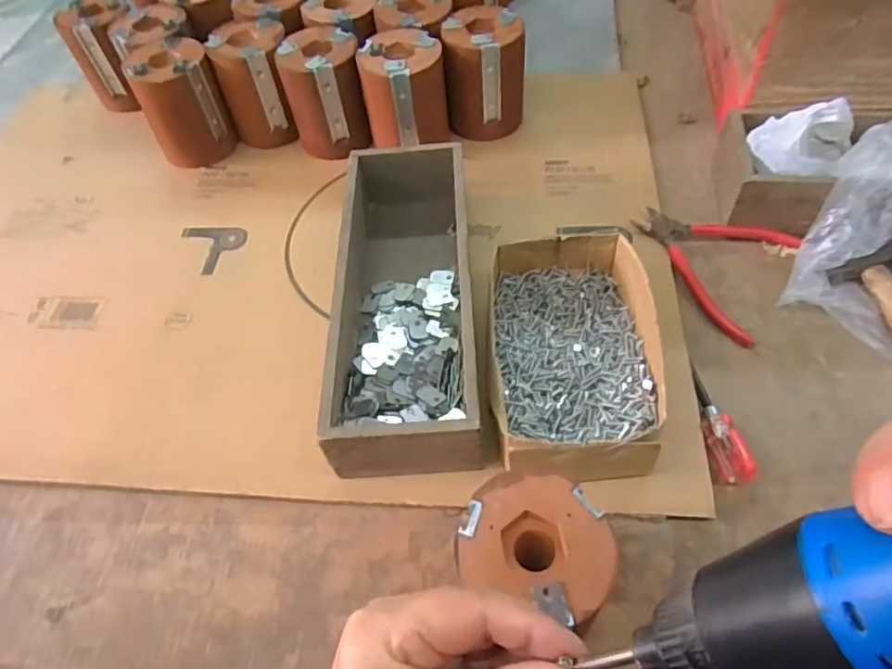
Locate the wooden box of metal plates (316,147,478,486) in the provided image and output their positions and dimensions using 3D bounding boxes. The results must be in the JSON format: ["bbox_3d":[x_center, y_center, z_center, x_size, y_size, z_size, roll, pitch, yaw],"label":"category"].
[{"bbox_3d":[-0.029,-0.038,0.475,0.100,0.067,0.300,-4,55,3],"label":"wooden box of metal plates"}]

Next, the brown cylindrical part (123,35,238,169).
[{"bbox_3d":[-0.269,-0.234,0.615,0.074,0.099,0.071,-3,55,4],"label":"brown cylindrical part"}]

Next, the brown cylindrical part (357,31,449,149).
[{"bbox_3d":[-0.039,-0.234,0.583,0.076,0.085,0.070,-3,55,4],"label":"brown cylindrical part"}]

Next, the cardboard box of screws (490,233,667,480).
[{"bbox_3d":[0.090,0.013,0.435,0.117,0.057,0.196,0,55,5],"label":"cardboard box of screws"}]

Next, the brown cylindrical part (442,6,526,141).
[{"bbox_3d":[0.039,-0.259,0.600,0.077,0.100,0.078,-2,55,4],"label":"brown cylindrical part"}]

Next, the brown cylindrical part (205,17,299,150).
[{"bbox_3d":[-0.193,-0.258,0.626,0.075,0.100,0.084,-15,55,-5],"label":"brown cylindrical part"}]

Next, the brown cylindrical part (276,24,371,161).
[{"bbox_3d":[-0.120,-0.243,0.605,0.074,0.099,0.076,-11,55,-2],"label":"brown cylindrical part"}]

